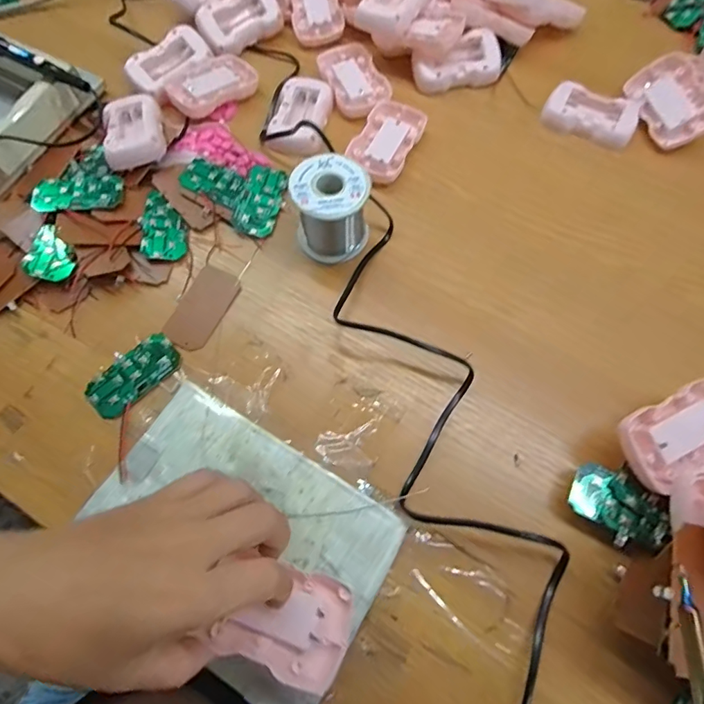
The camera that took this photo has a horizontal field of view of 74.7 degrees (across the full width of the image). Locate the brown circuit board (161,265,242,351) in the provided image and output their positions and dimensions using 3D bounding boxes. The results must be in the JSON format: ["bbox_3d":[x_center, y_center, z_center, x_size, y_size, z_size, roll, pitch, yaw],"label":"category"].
[{"bbox_3d":[-0.126,-0.037,0.387,0.040,0.005,0.073,26,72,10],"label":"brown circuit board"}]

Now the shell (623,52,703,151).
[{"bbox_3d":[0.307,-0.240,0.443,0.058,0.019,0.089,-22,73,23],"label":"shell"}]

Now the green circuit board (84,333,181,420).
[{"bbox_3d":[-0.173,0.018,0.365,0.074,0.005,0.038,-41,74,-13],"label":"green circuit board"}]

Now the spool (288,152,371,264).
[{"bbox_3d":[-0.017,-0.119,0.384,0.061,0.061,0.061,0,69,1],"label":"spool"}]

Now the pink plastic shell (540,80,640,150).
[{"bbox_3d":[0.234,-0.233,0.454,0.085,0.021,0.049,24,72,10],"label":"pink plastic shell"}]

